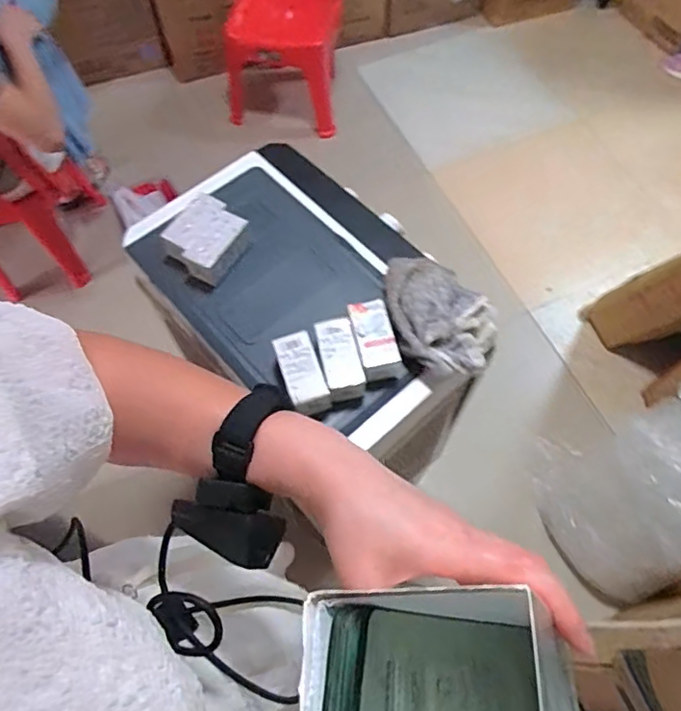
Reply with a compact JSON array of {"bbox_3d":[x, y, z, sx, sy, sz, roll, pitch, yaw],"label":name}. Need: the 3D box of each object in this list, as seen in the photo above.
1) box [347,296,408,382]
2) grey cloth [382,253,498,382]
[{"bbox_3d":[0.040,-0.015,0.616,0.047,0.047,0.085,-13,64,-6],"label":"box"},{"bbox_3d":[0.116,-0.045,0.620,0.128,0.061,0.145,-1,63,0],"label":"grey cloth"}]

